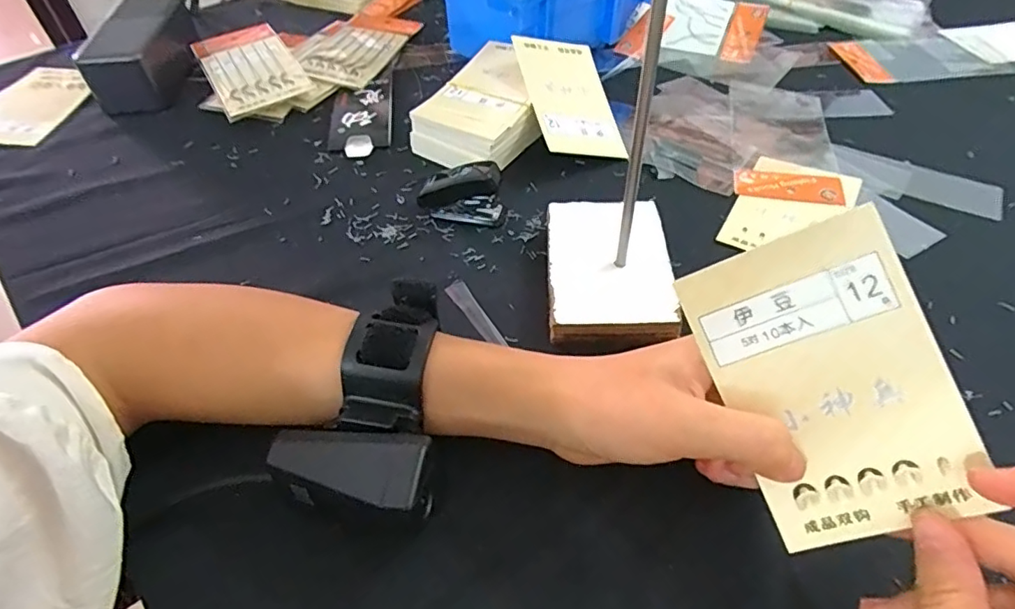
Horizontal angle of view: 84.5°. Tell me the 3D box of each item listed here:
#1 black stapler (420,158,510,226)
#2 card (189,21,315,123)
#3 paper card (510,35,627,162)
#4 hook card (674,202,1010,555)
[{"bbox_3d":[-0.030,-0.074,0.365,0.055,0.039,0.021,5,49,5],"label":"black stapler"},{"bbox_3d":[-0.228,-0.211,0.495,0.074,0.015,0.134,-29,56,-14],"label":"card"},{"bbox_3d":[0.048,-0.158,0.424,0.068,0.005,0.107,-5,68,-23],"label":"paper card"},{"bbox_3d":[0.113,0.029,0.197,0.067,0.004,0.107,-24,89,24],"label":"hook card"}]

